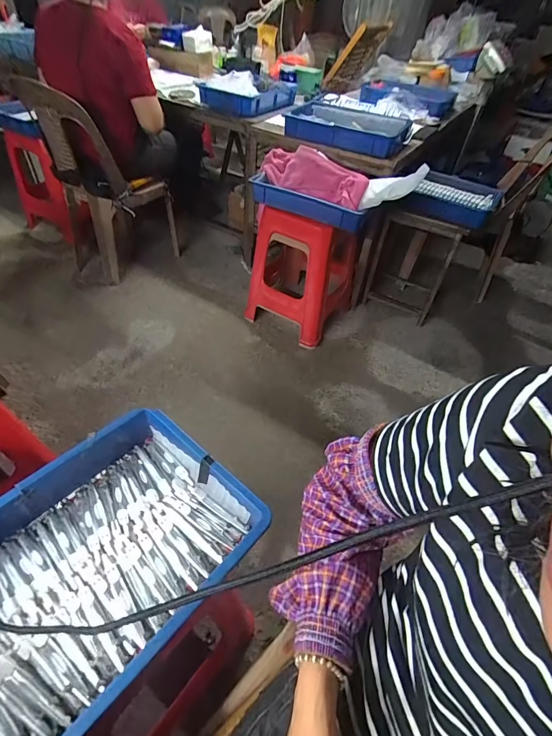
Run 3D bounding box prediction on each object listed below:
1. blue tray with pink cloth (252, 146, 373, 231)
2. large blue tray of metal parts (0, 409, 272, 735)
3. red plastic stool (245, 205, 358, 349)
[{"bbox_3d":[0.127,-0.623,1.277,0.415,0.141,0.220,23,49,16],"label":"blue tray with pink cloth"},{"bbox_3d":[-0.248,0.258,0.478,0.287,0.066,0.419,34,53,24],"label":"large blue tray of metal parts"},{"bbox_3d":[0.107,-0.408,1.507,0.356,0.479,0.363,27,50,19],"label":"red plastic stool"}]

